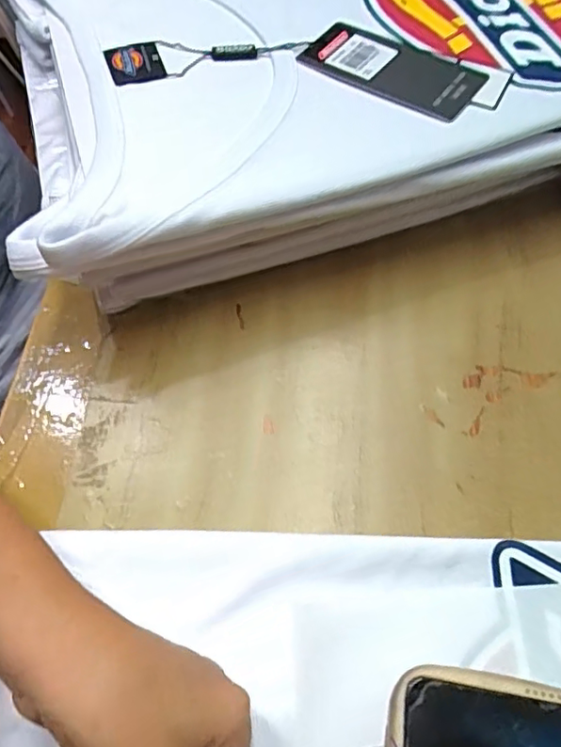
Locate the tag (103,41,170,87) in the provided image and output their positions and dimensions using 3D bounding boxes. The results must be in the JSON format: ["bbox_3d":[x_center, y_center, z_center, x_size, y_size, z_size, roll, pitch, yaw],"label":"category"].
[{"bbox_3d":[-0.089,-0.190,0.345,0.033,0.006,0.041,-16,62,-11],"label":"tag"}]

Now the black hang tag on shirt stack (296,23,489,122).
[{"bbox_3d":[0.066,-0.186,0.343,0.107,0.005,0.053,32,66,20],"label":"black hang tag on shirt stack"}]

